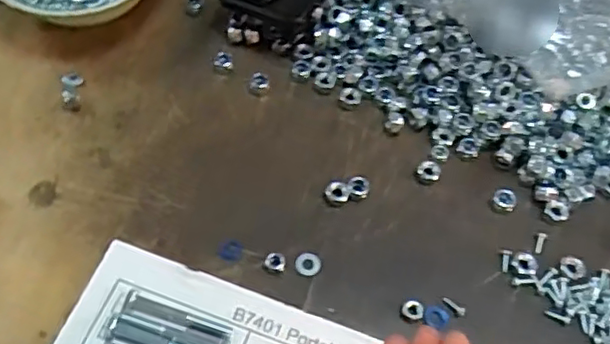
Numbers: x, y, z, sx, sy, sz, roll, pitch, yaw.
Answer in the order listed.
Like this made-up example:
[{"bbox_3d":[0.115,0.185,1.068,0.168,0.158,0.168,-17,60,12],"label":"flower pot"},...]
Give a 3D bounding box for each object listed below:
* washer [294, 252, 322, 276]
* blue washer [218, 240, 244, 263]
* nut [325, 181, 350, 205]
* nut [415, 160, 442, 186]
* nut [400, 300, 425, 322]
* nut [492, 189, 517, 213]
[{"bbox_3d":[0.002,0.062,0.419,0.018,0.004,0.016,18,59,7],"label":"washer"},{"bbox_3d":[-0.050,0.053,0.423,0.016,0.004,0.016,14,58,4],"label":"blue washer"},{"bbox_3d":[0.023,0.015,0.447,0.017,0.007,0.017,2,58,-3],"label":"nut"},{"bbox_3d":[0.092,0.001,0.461,0.018,0.008,0.017,2,58,-3],"label":"nut"},{"bbox_3d":[0.070,0.091,0.404,0.015,0.007,0.013,24,60,10],"label":"nut"},{"bbox_3d":[0.145,0.021,0.452,0.016,0.012,0.014,17,59,6],"label":"nut"}]

